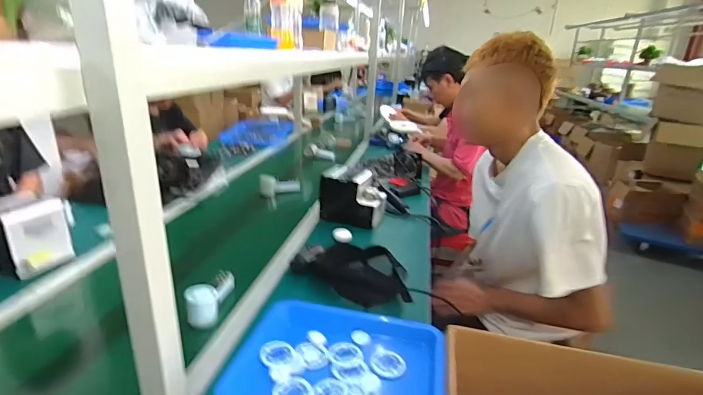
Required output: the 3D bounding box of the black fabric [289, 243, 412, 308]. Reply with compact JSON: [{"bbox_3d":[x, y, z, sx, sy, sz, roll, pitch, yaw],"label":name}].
[{"bbox_3d":[0.017,0.168,0.927,0.313,0.064,0.146,15,23,27],"label":"black fabric"}]

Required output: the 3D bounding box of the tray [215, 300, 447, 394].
[{"bbox_3d":[-0.016,0.276,0.667,0.336,0.040,0.271,8,20,12],"label":"tray"}]

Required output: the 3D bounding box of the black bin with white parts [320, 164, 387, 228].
[{"bbox_3d":[0.003,-0.006,1.223,0.189,0.127,0.115,9,21,14],"label":"black bin with white parts"}]

